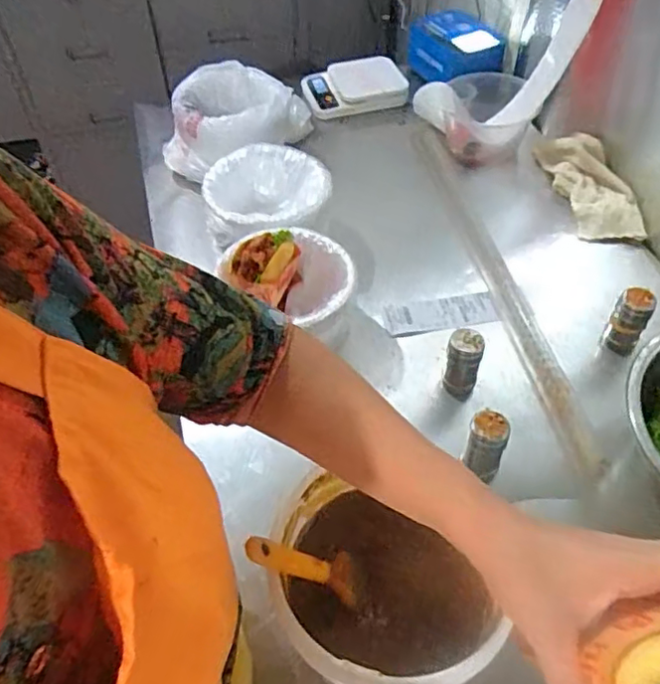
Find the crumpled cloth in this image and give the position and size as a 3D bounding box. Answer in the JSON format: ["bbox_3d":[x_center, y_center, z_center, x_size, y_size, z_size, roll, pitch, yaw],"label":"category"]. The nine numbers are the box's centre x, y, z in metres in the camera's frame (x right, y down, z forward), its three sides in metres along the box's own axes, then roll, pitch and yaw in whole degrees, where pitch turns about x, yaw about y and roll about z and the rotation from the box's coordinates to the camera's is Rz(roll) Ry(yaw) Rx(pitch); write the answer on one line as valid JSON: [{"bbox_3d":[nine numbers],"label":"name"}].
[{"bbox_3d":[0.404,-0.258,0.956,0.091,0.059,0.236,-5,51,-3],"label":"crumpled cloth"}]

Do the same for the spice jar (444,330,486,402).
[{"bbox_3d":[0.157,0.033,0.730,0.038,0.099,0.039,-1,51,1],"label":"spice jar"}]

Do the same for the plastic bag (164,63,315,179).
[{"bbox_3d":[-0.160,-0.380,1.043,0.214,0.121,0.241,7,52,6],"label":"plastic bag"}]

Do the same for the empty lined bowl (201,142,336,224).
[{"bbox_3d":[-0.090,-0.210,0.898,0.174,0.074,0.177,1,51,2],"label":"empty lined bowl"}]

